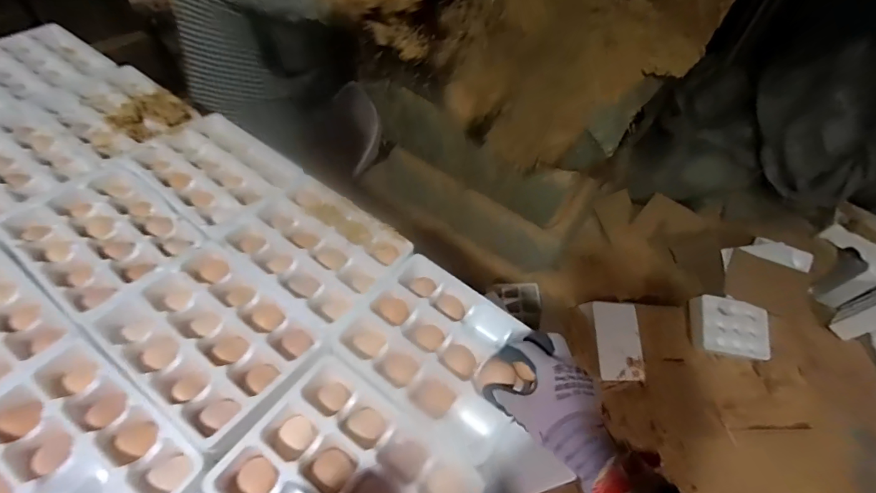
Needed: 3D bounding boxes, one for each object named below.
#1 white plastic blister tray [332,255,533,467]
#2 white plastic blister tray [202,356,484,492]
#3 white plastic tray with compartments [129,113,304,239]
[{"bbox_3d":[0.011,0.131,0.570,0.230,0.041,0.198,32,55,18],"label":"white plastic blister tray"},{"bbox_3d":[-0.095,0.262,0.464,0.237,0.062,0.185,33,56,16],"label":"white plastic blister tray"},{"bbox_3d":[-0.370,-0.132,0.714,0.241,0.029,0.177,38,57,19],"label":"white plastic tray with compartments"}]

